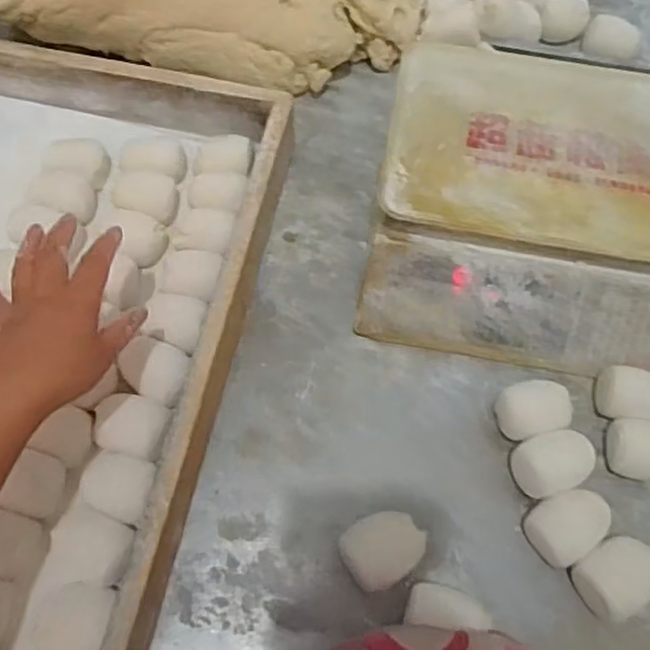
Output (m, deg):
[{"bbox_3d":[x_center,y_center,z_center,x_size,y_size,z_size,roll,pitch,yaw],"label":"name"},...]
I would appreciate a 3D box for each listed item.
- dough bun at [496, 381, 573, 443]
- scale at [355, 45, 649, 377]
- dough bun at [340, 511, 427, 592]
[{"bbox_3d":[0.183,0.077,0.576,0.058,0.042,0.045,-13,65,-10],"label":"dough bun"},{"bbox_3d":[0.226,-0.122,0.642,0.336,0.097,0.316,11,64,2],"label":"scale"},{"bbox_3d":[0.046,0.181,0.525,0.061,0.031,0.053,-31,69,-17],"label":"dough bun"}]

